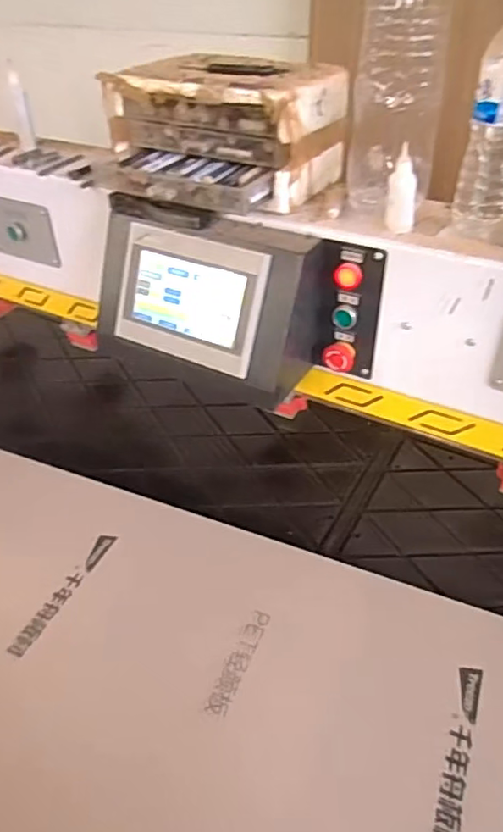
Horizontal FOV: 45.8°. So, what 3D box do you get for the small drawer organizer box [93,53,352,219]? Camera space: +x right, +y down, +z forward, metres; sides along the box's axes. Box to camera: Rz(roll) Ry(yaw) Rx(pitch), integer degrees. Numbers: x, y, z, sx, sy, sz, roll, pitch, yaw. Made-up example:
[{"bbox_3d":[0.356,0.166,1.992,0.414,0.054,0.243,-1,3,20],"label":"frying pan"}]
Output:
[{"bbox_3d":[-0.053,-0.357,0.748,0.279,0.127,0.213,24,46,27],"label":"small drawer organizer box"}]

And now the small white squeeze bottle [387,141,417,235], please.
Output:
[{"bbox_3d":[0.168,-0.250,0.660,0.025,0.086,0.028,-4,40,-3],"label":"small white squeeze bottle"}]

